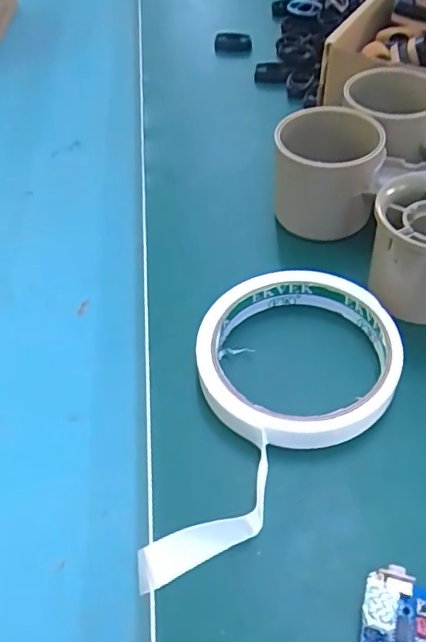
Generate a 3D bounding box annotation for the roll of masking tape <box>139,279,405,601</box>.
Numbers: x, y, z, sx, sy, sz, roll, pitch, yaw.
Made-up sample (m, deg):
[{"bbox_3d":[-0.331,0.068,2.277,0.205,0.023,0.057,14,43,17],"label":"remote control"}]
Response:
[{"bbox_3d":[0.032,0.039,0.249,0.089,0.023,0.153,8,50,10],"label":"roll of masking tape"}]

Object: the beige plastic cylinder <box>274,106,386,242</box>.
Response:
[{"bbox_3d":[0.064,-0.080,0.327,0.058,0.058,0.056,-2,48,4],"label":"beige plastic cylinder"}]

